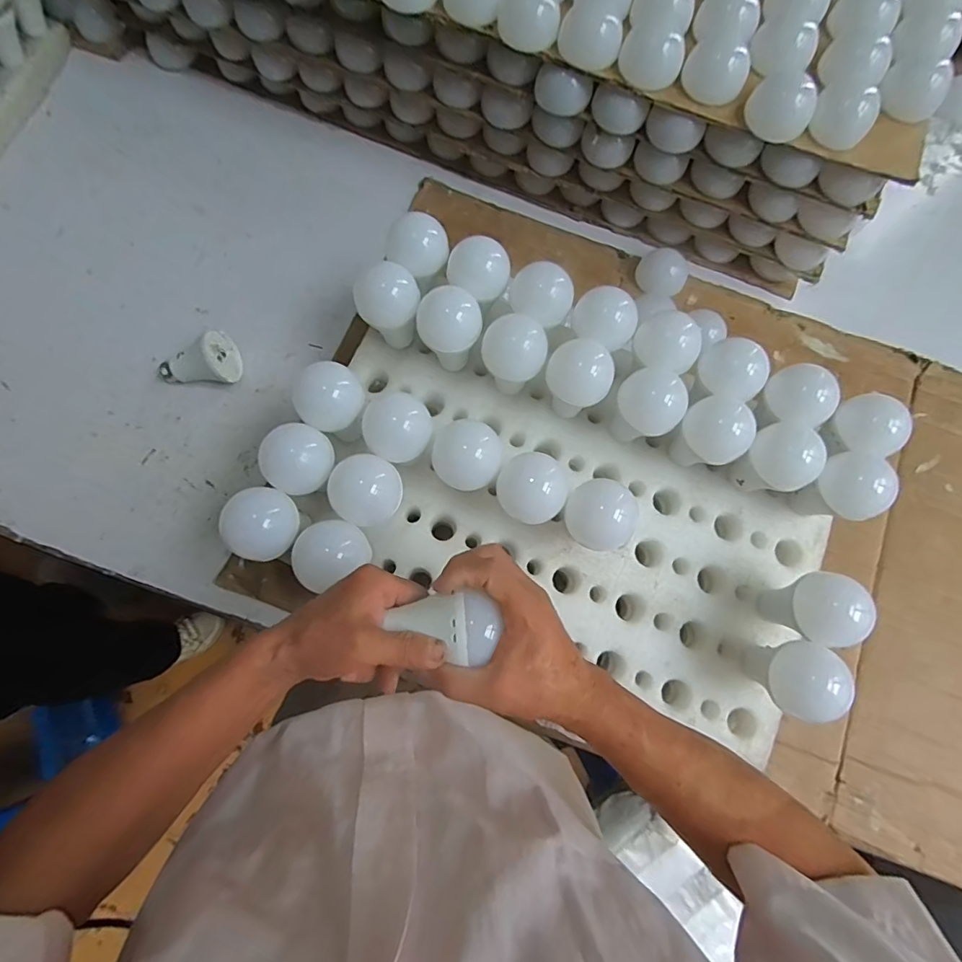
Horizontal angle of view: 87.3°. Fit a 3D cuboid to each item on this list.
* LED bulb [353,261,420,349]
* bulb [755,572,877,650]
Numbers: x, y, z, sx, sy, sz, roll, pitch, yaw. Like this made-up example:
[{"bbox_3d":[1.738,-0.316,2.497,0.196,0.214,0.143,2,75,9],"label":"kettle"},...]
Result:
[{"bbox_3d":[-0.097,-0.186,0.540,0.065,0.081,0.061,-4,76,-3],"label":"LED bulb"},{"bbox_3d":[0.313,0.123,0.482,0.057,0.090,0.065,-3,76,-2],"label":"bulb"}]

